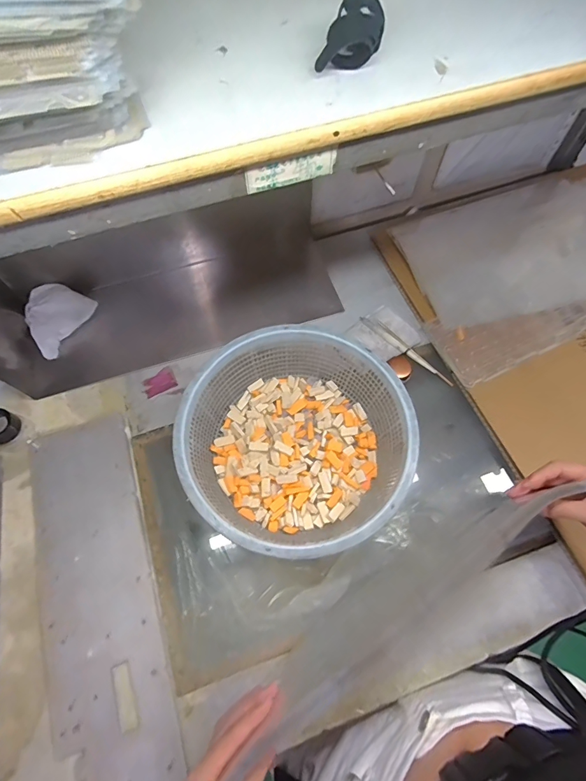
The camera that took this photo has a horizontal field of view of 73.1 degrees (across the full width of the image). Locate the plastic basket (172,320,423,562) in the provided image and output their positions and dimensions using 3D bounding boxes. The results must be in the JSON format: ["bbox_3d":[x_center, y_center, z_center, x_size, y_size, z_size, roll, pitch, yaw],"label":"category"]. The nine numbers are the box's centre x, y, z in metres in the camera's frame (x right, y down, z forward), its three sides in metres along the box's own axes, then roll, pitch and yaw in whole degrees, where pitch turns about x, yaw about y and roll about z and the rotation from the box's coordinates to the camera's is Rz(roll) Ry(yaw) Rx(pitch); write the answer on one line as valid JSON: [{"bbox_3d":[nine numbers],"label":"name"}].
[{"bbox_3d":[0.005,0.059,0.477,0.252,0.102,0.246,0,64,1],"label":"plastic basket"}]

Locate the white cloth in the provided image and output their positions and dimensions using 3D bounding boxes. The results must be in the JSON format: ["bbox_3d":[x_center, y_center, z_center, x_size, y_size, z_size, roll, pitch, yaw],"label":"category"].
[{"bbox_3d":[-0.352,-0.114,0.590,0.103,0.040,0.082,-40,70,-16],"label":"white cloth"}]

